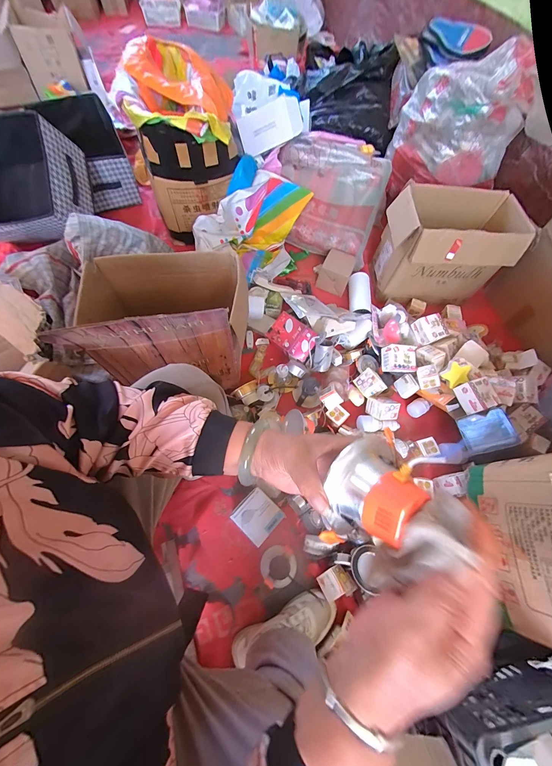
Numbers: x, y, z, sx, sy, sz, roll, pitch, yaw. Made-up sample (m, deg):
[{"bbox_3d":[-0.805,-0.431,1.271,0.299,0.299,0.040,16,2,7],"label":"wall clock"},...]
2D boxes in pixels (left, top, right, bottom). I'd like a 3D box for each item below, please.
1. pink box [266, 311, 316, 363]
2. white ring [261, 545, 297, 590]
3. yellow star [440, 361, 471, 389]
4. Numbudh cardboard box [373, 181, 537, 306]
[{"bbox_3d":[0.053,-0.153,0.928,0.153,0.032,0.104,40,96,18],"label":"pink box"},{"bbox_3d":[0.008,0.445,0.688,0.086,0.039,0.085,1,65,-3],"label":"white ring"},{"bbox_3d":[0.519,-0.030,0.822,0.077,0.027,0.055,-45,83,12],"label":"yellow star"},{"bbox_3d":[0.594,-0.467,0.994,0.439,0.283,0.251,0,65,-4],"label":"Numbudh cardboard box"}]

